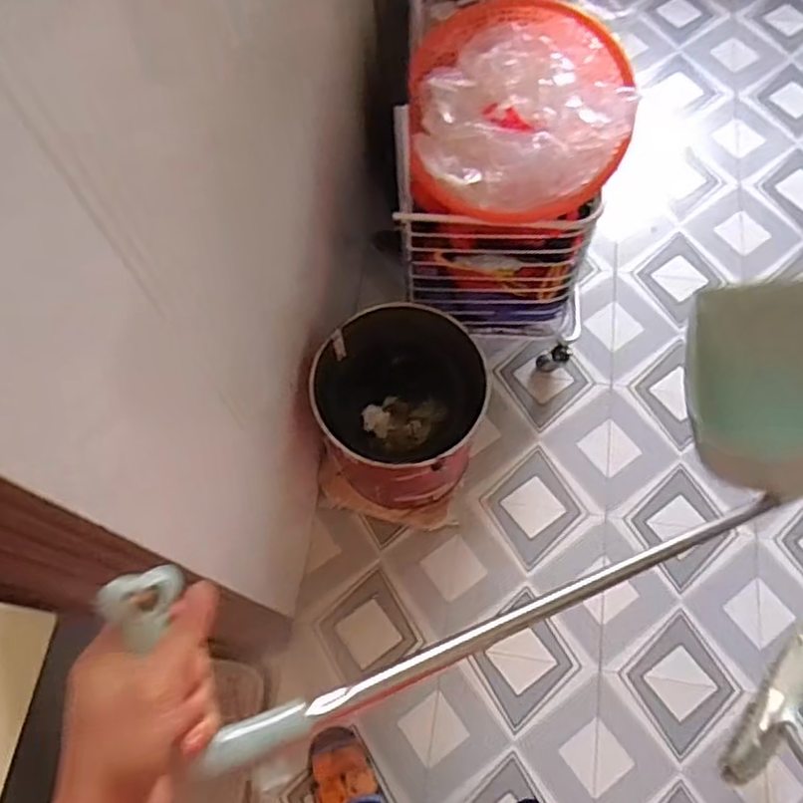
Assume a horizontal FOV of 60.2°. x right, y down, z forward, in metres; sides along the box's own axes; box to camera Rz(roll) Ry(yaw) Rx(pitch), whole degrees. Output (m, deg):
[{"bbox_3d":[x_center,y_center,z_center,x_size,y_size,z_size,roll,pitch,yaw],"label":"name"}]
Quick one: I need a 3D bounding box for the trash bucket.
[{"bbox_3d":[-0.002,0.015,1.310,0.282,0.330,0.300,-1,67,2],"label":"trash bucket"}]

